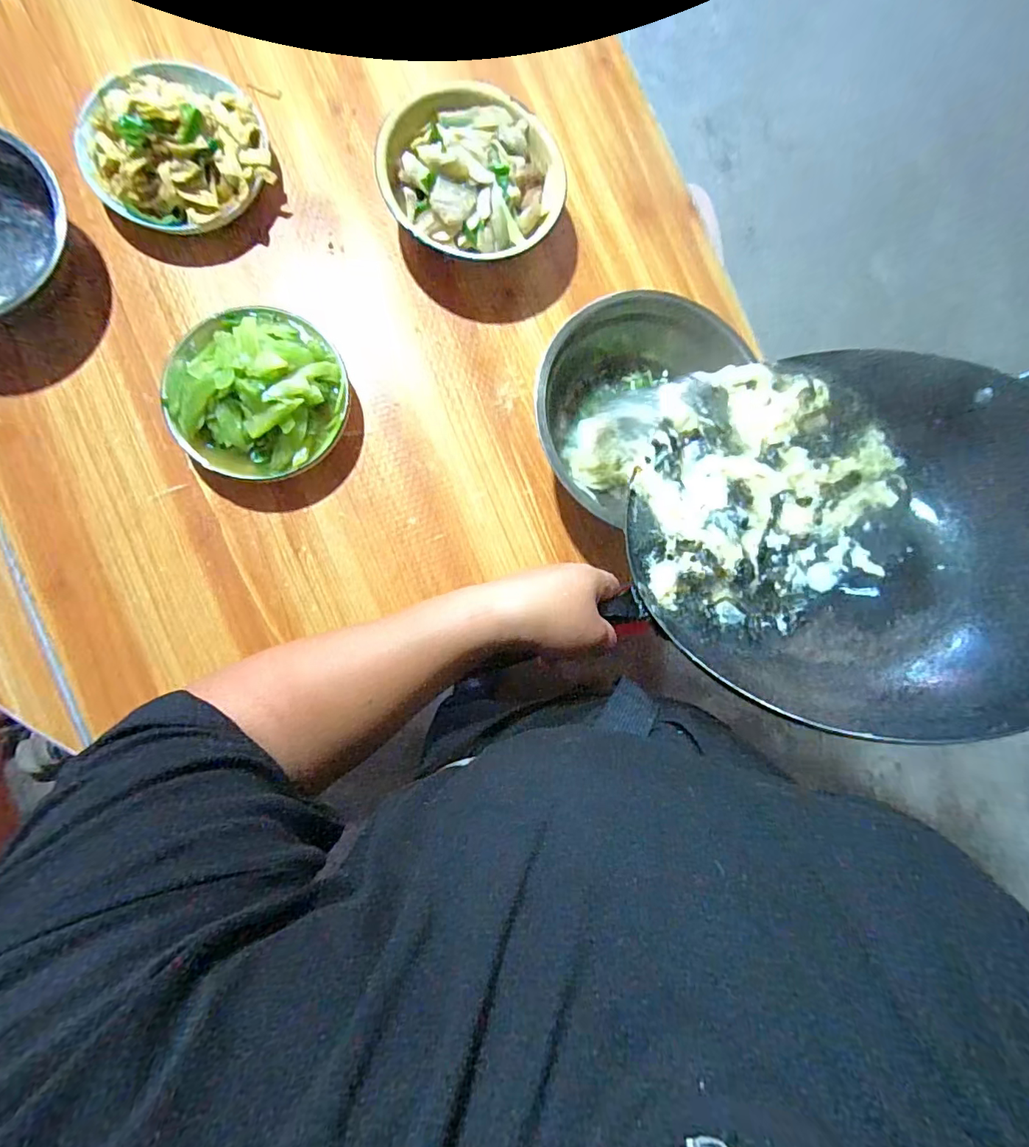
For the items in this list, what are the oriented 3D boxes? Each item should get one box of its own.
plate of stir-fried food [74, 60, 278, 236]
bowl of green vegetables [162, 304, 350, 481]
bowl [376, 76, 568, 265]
[{"bbox_3d":[-0.344,-0.436,0.524,0.173,0.078,0.170,1,85,-8],"label":"plate of stir-fried food"},{"bbox_3d":[-0.256,-0.183,0.511,0.163,0.074,0.174,1,85,-8],"label":"bowl of green vegetables"},{"bbox_3d":[-0.046,-0.429,0.557,0.187,0.063,0.174,1,85,-8],"label":"bowl"}]

